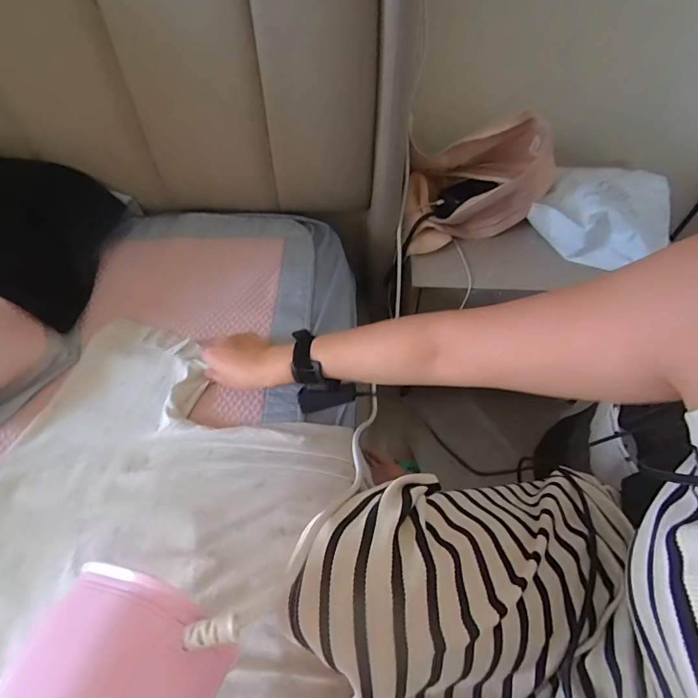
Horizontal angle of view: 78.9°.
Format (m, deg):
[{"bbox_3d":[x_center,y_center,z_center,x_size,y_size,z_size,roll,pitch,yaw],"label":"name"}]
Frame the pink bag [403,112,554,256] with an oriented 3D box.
[{"bbox_3d":[0.208,-0.280,0.706,0.215,0.175,0.120,-6,57,-3],"label":"pink bag"}]

